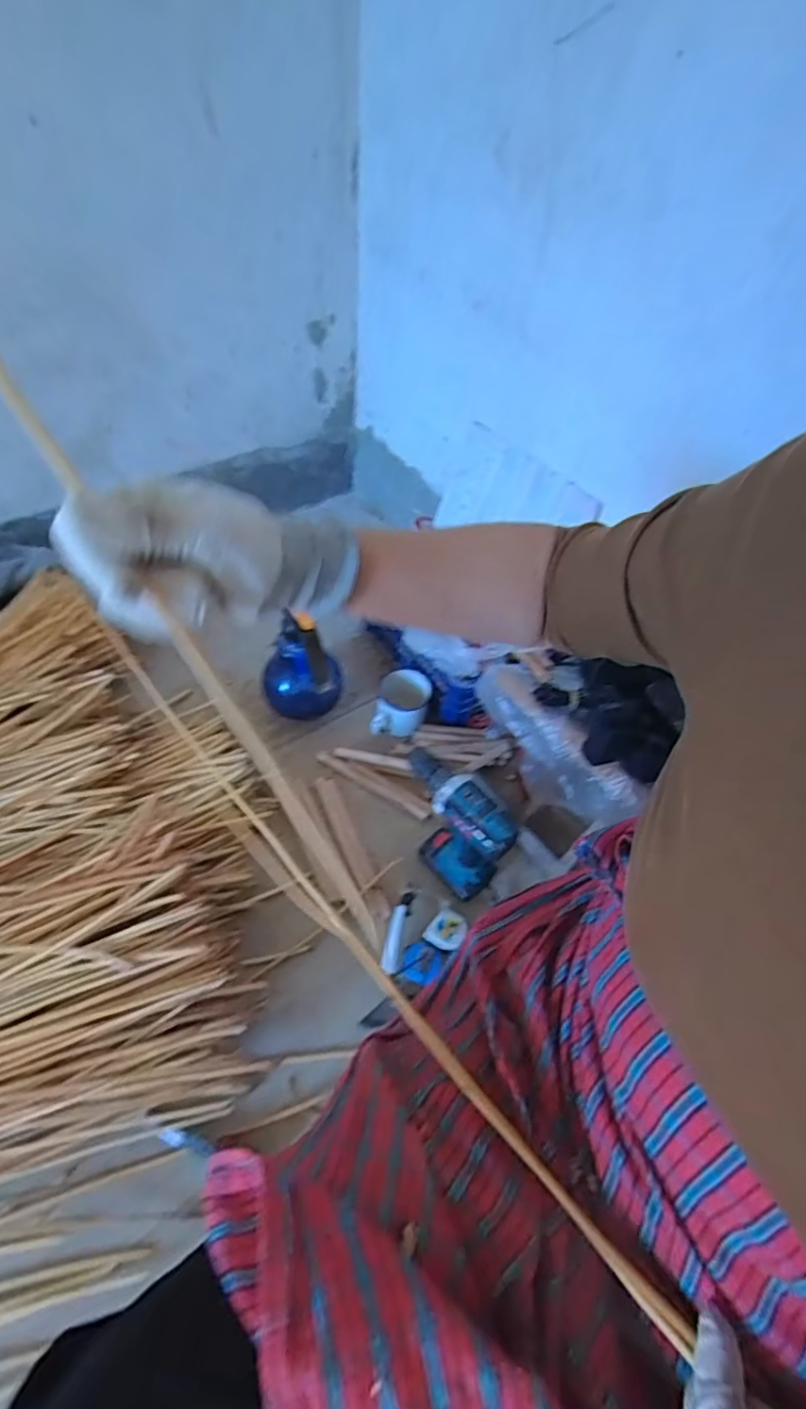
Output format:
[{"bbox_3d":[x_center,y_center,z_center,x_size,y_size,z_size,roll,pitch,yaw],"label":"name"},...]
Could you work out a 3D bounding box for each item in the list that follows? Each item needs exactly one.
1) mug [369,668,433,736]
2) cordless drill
[{"bbox_3d":[-0.002,0.003,1.045,0.096,0.075,0.111,10,52,2],"label":"mug"},{"bbox_3d":[0.075,0.173,0.850,0.079,0.187,0.177,-23,58,-22],"label":"cordless drill"}]

